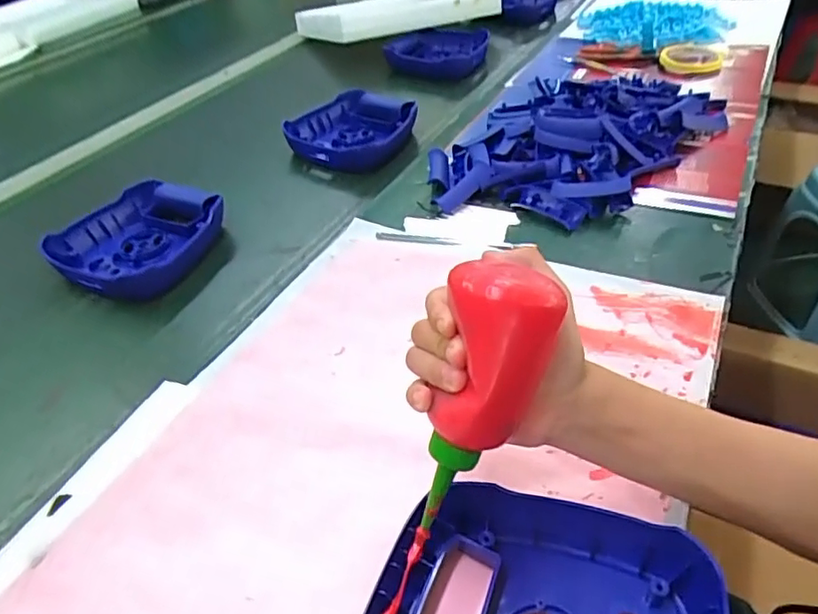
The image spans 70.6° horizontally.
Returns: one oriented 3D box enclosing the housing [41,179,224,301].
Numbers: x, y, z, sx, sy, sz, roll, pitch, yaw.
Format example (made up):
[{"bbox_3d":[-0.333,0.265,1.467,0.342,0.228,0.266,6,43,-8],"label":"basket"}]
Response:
[{"bbox_3d":[-0.311,-0.079,0.677,0.193,0.043,0.171,19,47,27],"label":"housing"}]

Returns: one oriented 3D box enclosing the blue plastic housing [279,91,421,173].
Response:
[{"bbox_3d":[-0.083,-0.251,0.824,0.178,0.048,0.156,17,45,22],"label":"blue plastic housing"}]

